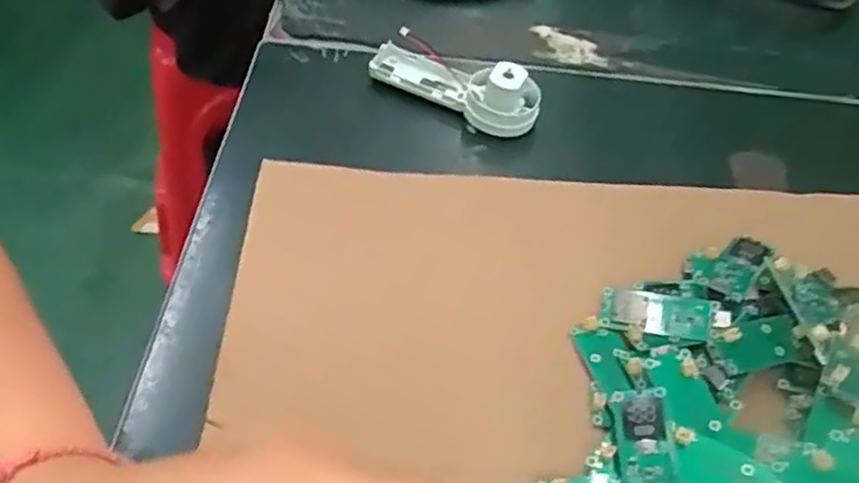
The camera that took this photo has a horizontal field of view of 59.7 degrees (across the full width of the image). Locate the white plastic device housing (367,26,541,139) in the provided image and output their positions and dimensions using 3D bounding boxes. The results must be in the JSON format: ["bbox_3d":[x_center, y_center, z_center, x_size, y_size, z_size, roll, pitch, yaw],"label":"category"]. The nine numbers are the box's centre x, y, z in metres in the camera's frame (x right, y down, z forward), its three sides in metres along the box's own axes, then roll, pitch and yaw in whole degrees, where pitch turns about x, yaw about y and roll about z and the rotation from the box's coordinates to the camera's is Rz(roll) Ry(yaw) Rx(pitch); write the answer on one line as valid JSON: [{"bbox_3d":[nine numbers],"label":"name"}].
[{"bbox_3d":[0.016,-0.088,0.400,0.091,0.030,0.034,27,51,16],"label":"white plastic device housing"}]

